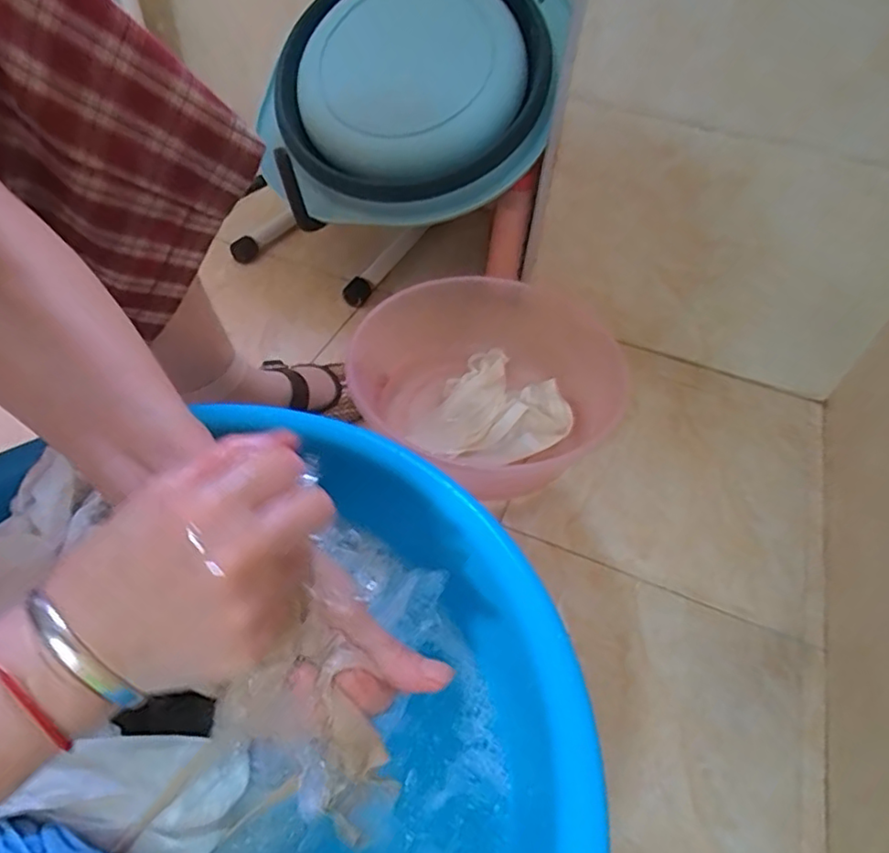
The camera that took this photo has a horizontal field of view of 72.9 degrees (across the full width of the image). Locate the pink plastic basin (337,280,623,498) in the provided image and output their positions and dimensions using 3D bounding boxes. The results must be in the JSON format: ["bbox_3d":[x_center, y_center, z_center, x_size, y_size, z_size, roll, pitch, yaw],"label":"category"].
[{"bbox_3d":[0.051,-0.063,0.697,0.278,0.114,0.253,5,49,-5],"label":"pink plastic basin"}]

